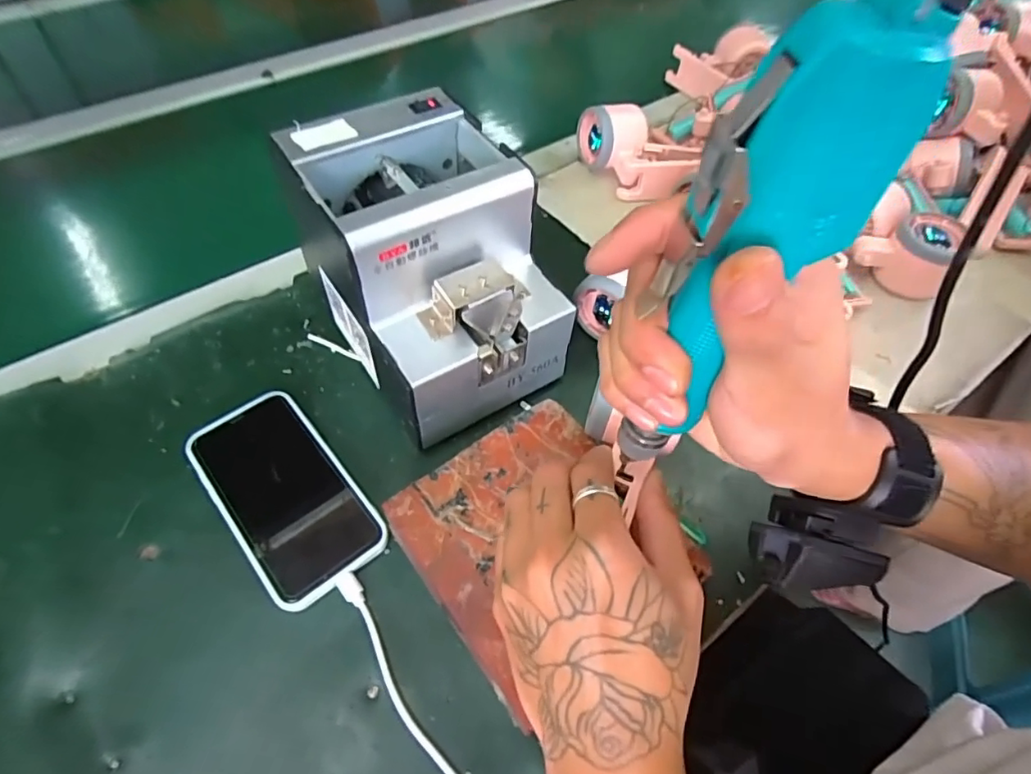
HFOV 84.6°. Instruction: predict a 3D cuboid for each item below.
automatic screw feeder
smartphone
[{"bbox_3d":[-0.059,-0.078,0.383,0.132,0.147,0.164,-25,59,-19],"label":"automatic screw feeder"},{"bbox_3d":[-0.149,0.066,0.362,0.073,0.011,0.142,-34,62,-24],"label":"smartphone"}]

